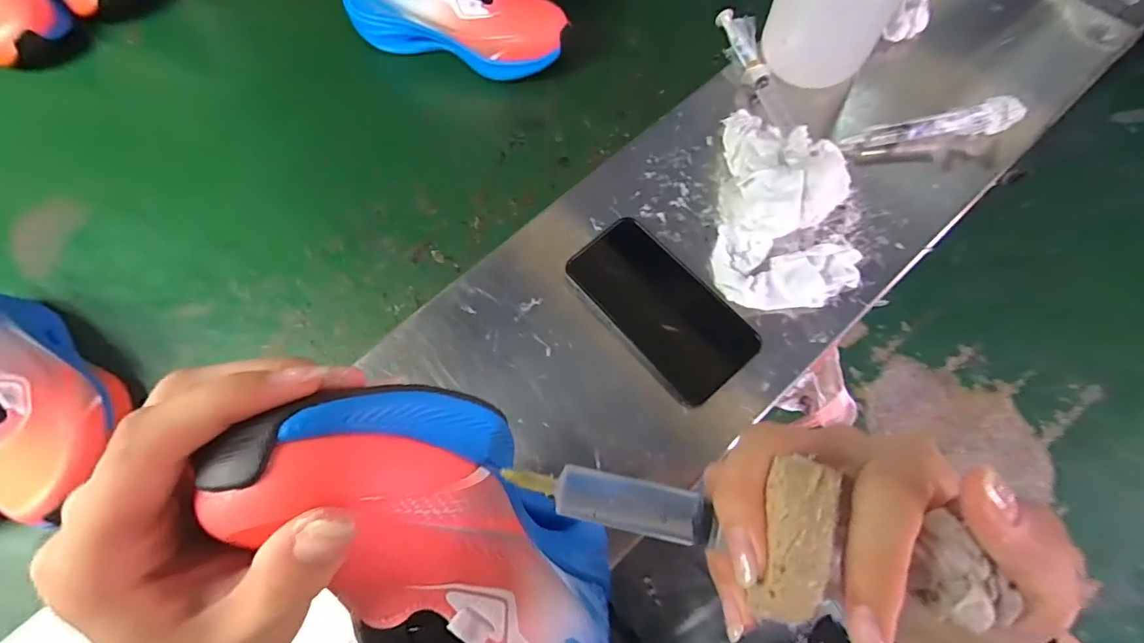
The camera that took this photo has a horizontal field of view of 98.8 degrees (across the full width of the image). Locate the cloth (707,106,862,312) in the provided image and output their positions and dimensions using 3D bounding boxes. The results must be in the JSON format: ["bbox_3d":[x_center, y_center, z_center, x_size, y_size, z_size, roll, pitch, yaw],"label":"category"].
[{"bbox_3d":[0.169,-0.091,0.378,0.107,0.046,0.167,6,70,6],"label":"cloth"}]

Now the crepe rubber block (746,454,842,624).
[{"bbox_3d":[0.063,0.061,0.137,0.018,0.006,0.043,15,73,9],"label":"crepe rubber block"}]

